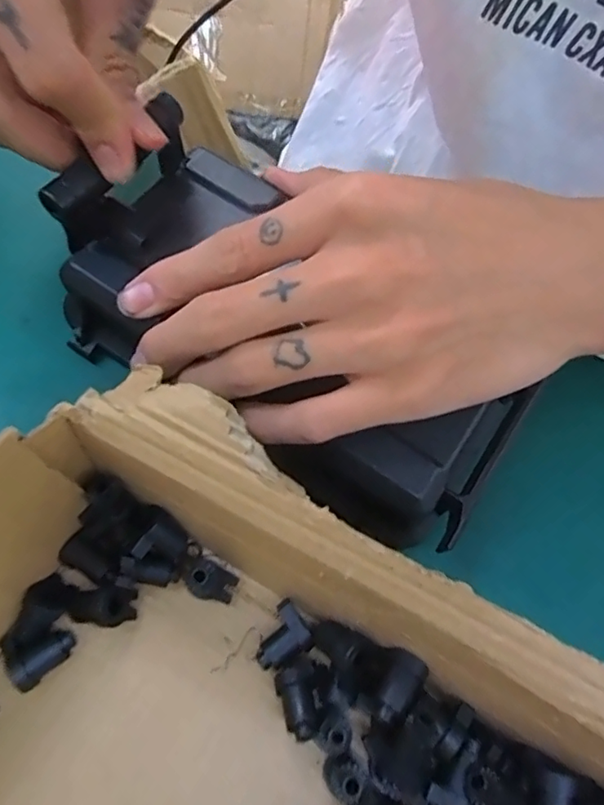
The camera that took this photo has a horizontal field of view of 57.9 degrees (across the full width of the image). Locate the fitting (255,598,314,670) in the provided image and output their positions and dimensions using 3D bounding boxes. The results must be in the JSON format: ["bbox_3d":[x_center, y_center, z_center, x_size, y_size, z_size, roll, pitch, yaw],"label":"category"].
[{"bbox_3d":[-0.007,0.079,0.184,0.019,0.007,0.017,-34,74,-13],"label":"fitting"}]

